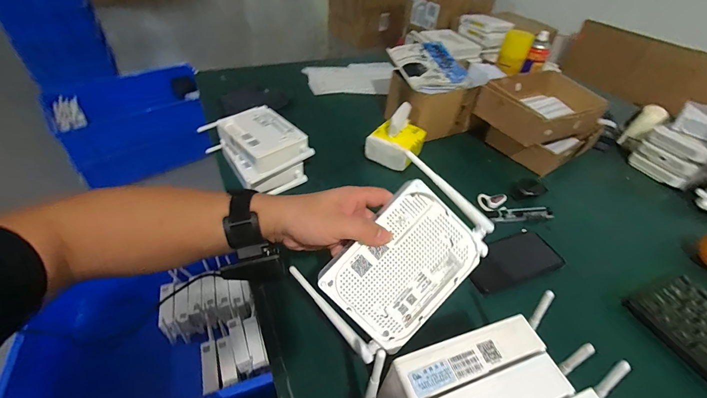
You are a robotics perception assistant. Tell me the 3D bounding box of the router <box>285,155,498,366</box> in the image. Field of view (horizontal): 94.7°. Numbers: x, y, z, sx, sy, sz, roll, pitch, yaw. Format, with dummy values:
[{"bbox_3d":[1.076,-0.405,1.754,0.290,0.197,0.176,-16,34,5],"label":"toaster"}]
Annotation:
[{"bbox_3d":[0.048,0.064,0.347,0.122,0.027,0.194,45,86,-4],"label":"router"}]

